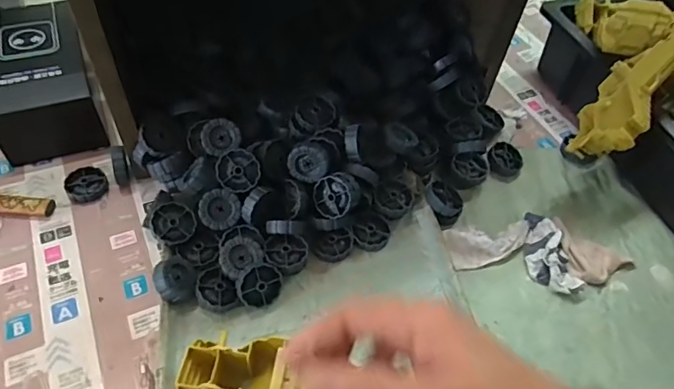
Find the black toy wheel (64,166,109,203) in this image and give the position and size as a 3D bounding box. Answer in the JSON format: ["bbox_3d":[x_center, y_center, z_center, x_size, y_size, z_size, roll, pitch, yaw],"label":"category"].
[{"bbox_3d":[-0.254,-0.010,0.505,0.039,0.011,0.037,2,53,-3],"label":"black toy wheel"}]

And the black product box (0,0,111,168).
[{"bbox_3d":[-0.318,-0.126,0.539,0.096,0.080,0.165,-15,56,-15],"label":"black product box"}]

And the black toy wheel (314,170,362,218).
[{"bbox_3d":[-0.001,0.000,0.467,0.043,0.014,0.038,-36,85,12],"label":"black toy wheel"}]

